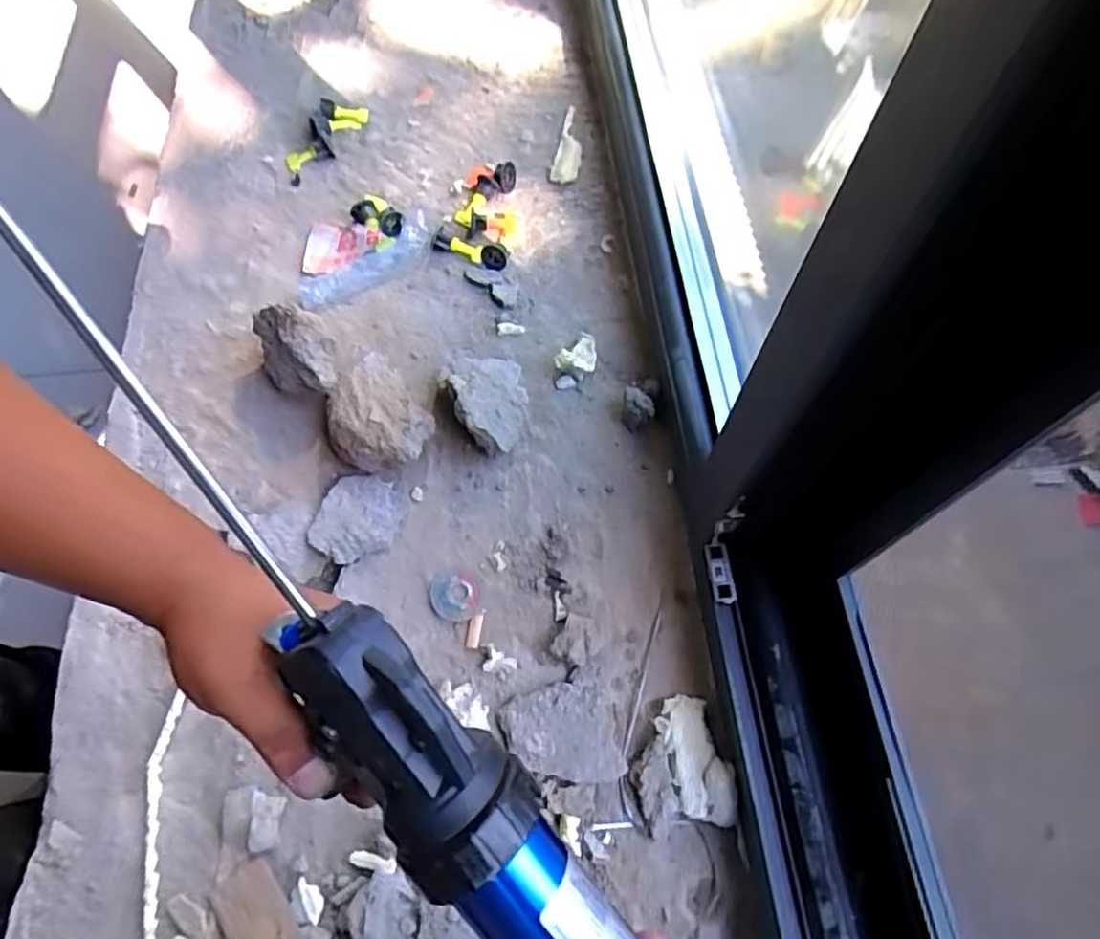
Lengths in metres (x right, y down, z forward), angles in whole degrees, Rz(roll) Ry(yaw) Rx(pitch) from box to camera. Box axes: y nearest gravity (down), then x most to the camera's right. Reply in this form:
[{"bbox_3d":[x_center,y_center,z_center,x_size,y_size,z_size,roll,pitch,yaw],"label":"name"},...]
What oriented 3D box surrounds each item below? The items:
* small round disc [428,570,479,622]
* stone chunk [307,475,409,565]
[{"bbox_3d":[-0.087,0.113,0.618,0.042,0.009,0.045,0,65,0],"label":"small round disc"},{"bbox_3d":[-0.180,0.048,0.647,0.075,0.026,0.089,14,66,6],"label":"stone chunk"}]

